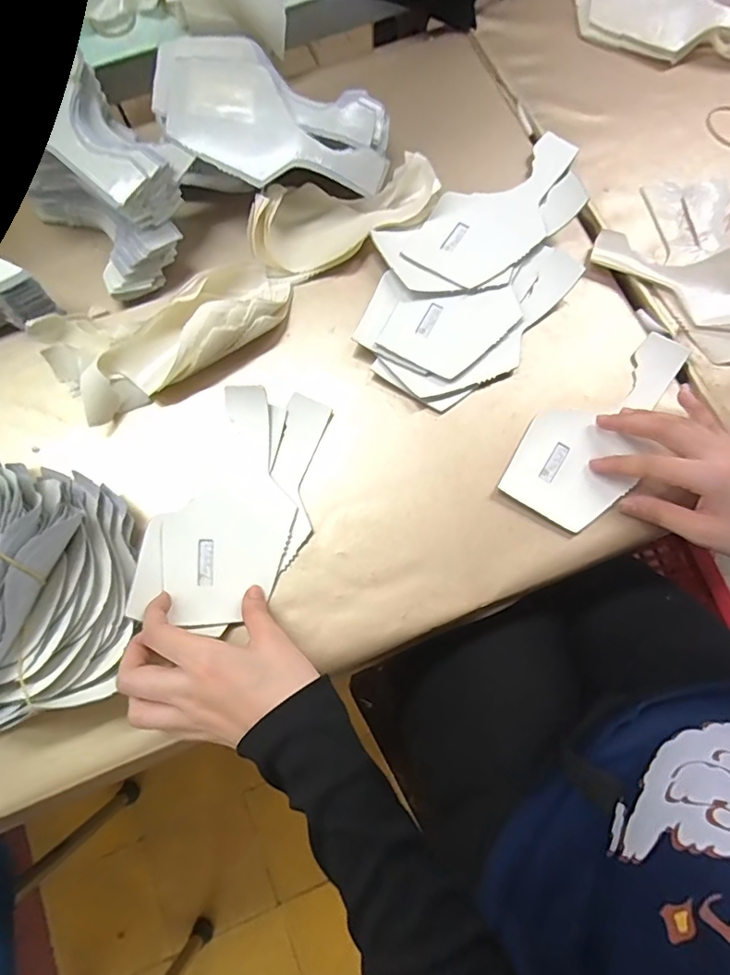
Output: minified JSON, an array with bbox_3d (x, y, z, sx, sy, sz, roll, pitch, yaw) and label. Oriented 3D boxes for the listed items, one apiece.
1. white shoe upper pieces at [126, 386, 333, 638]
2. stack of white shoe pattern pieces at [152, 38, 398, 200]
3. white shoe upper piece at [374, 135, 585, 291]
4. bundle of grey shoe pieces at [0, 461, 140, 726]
[{"bbox_3d":[-0.091,0.011,0.389,0.099,0.031,0.187,24,74,4],"label":"white shoe upper pieces"},{"bbox_3d":[-0.077,-0.300,0.443,0.191,0.060,0.115,10,76,3],"label":"stack of white shoe pattern pieces"},{"bbox_3d":[0.114,-0.234,0.454,0.201,0.017,0.091,-37,78,-9],"label":"white shoe upper piece"},{"bbox_3d":[-0.238,0.061,0.344,0.165,0.079,0.184,-5,76,-1],"label":"bundle of grey shoe pieces"}]

